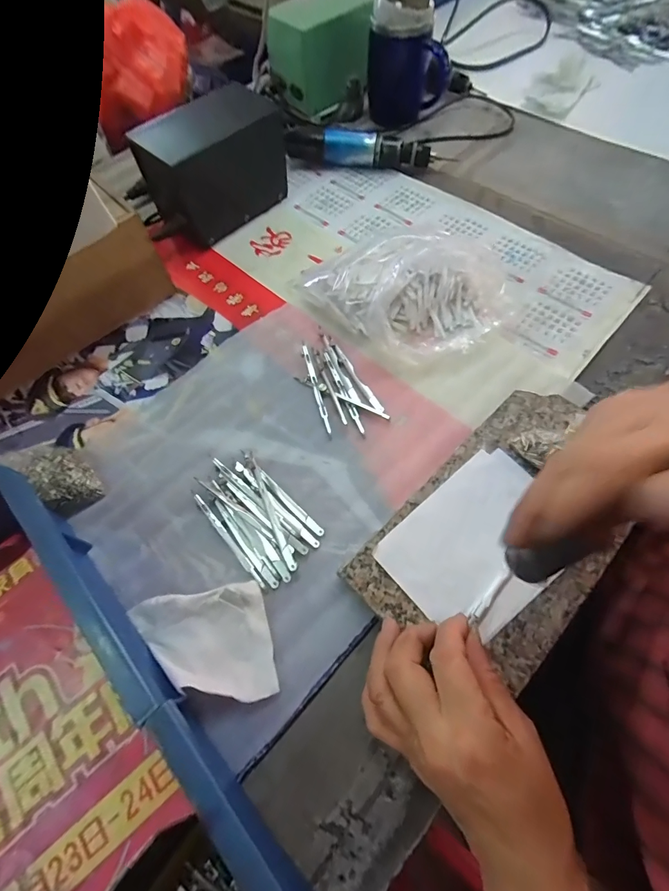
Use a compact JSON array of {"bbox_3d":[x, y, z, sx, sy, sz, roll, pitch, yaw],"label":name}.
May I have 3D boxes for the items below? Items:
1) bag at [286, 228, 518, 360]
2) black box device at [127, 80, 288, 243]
[{"bbox_3d":[0.085,-0.188,0.422,0.199,0.054,0.214,-42,68,-17],"label":"bag"},{"bbox_3d":[-0.143,-0.347,0.486,0.165,0.111,0.081,-40,67,-16],"label":"black box device"}]

